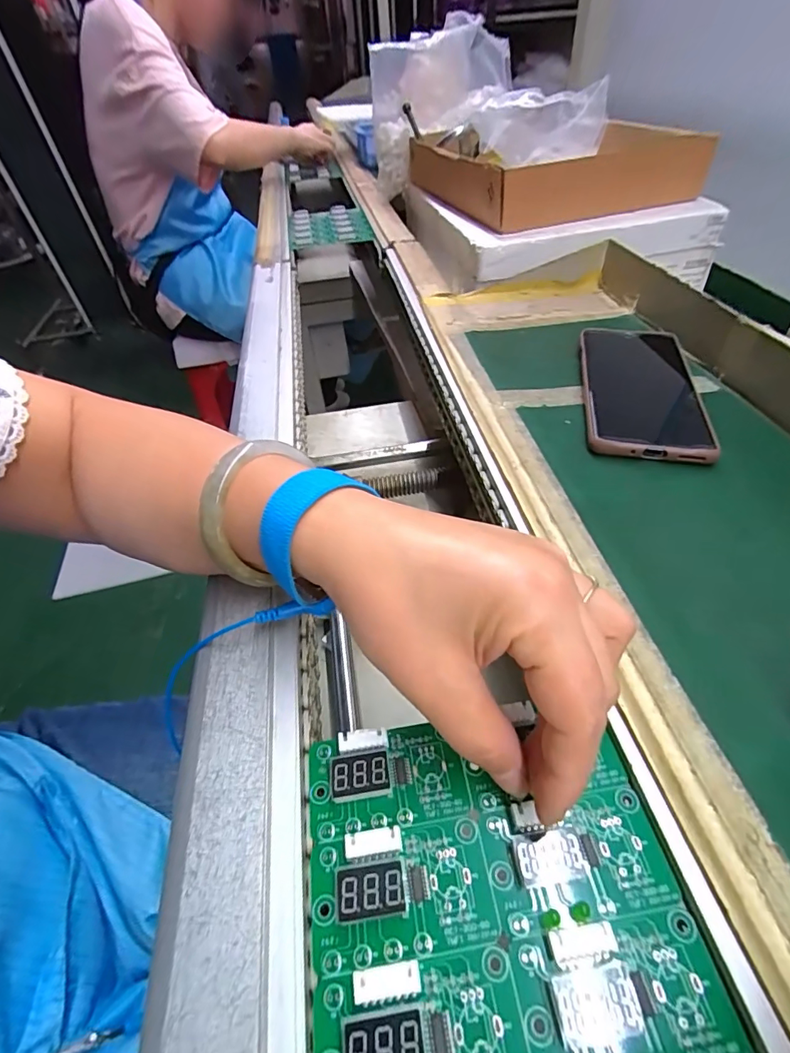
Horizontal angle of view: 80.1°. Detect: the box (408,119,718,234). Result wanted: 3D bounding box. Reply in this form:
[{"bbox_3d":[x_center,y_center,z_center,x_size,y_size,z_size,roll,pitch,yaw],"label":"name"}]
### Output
[{"bbox_3d":[0.166,-0.461,0.598,0.210,0.060,0.350,-12,46,-6],"label":"box"}]

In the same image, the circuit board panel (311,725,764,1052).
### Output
[{"bbox_3d":[0.039,0.146,0.137,0.123,0.010,0.173,-9,46,-3],"label":"circuit board panel"}]

